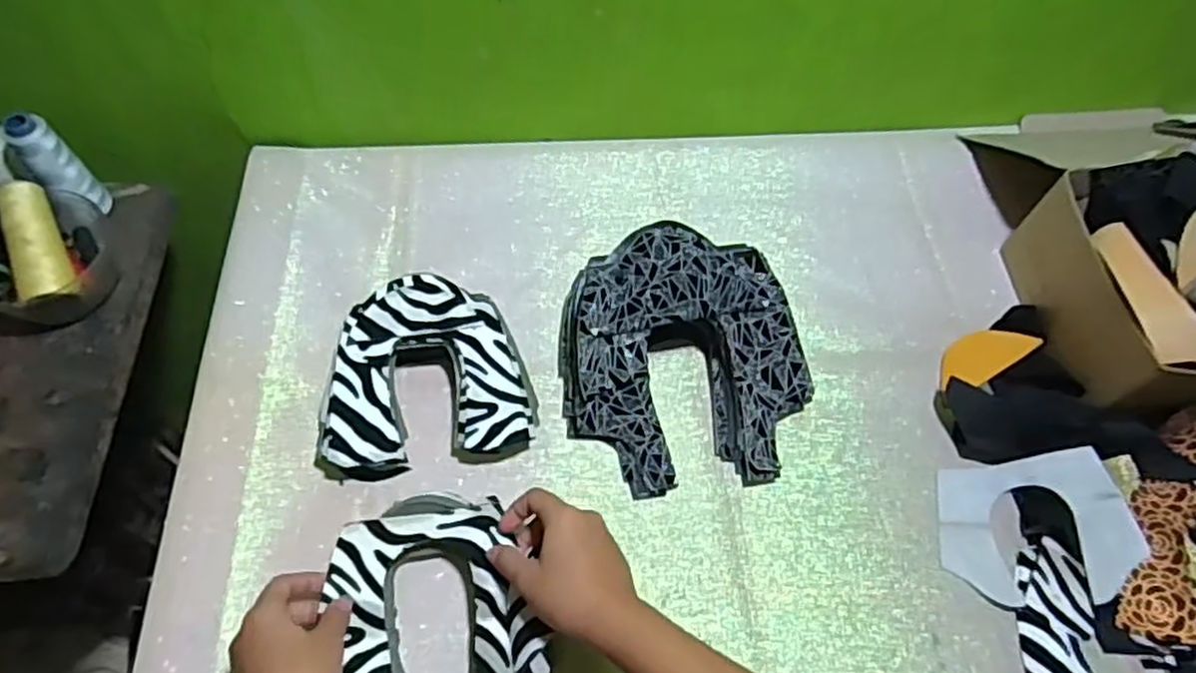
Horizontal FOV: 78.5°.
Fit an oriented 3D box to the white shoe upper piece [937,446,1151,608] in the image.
[{"bbox_3d":[0.346,0.151,0.576,0.144,0.016,0.109,-10,65,10],"label":"white shoe upper piece"}]

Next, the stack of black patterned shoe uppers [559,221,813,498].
[{"bbox_3d":[0.074,0.013,0.604,0.204,0.098,0.199,-4,59,-5],"label":"stack of black patterned shoe uppers"}]

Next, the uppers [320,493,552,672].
[{"bbox_3d":[-0.117,0.185,0.522,0.140,0.053,0.141,-9,59,-8],"label":"uppers"}]

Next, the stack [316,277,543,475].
[{"bbox_3d":[-0.141,0.031,0.602,0.167,0.068,0.141,-5,59,-6],"label":"stack"}]

